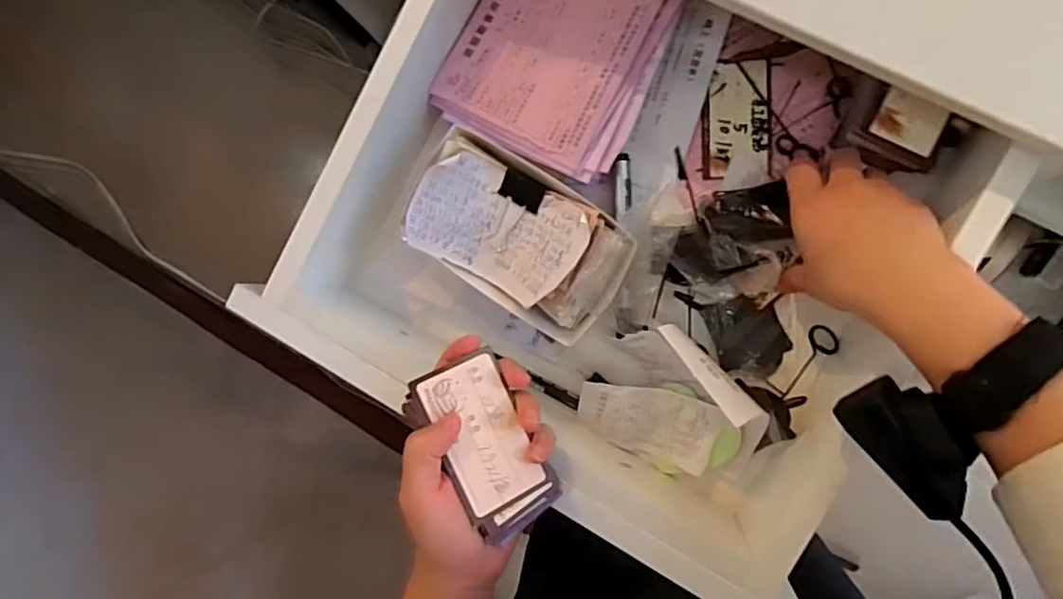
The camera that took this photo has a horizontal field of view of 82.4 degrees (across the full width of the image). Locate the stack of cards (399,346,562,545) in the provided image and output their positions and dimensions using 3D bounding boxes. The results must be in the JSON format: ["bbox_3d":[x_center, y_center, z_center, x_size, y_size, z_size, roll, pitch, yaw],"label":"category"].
[{"bbox_3d":[-0.028,0.087,0.359,0.056,0.018,0.106,-33,87,-24],"label":"stack of cards"}]

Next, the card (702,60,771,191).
[{"bbox_3d":[0.152,-0.130,0.451,0.047,0.004,0.091,0,90,10],"label":"card"}]

